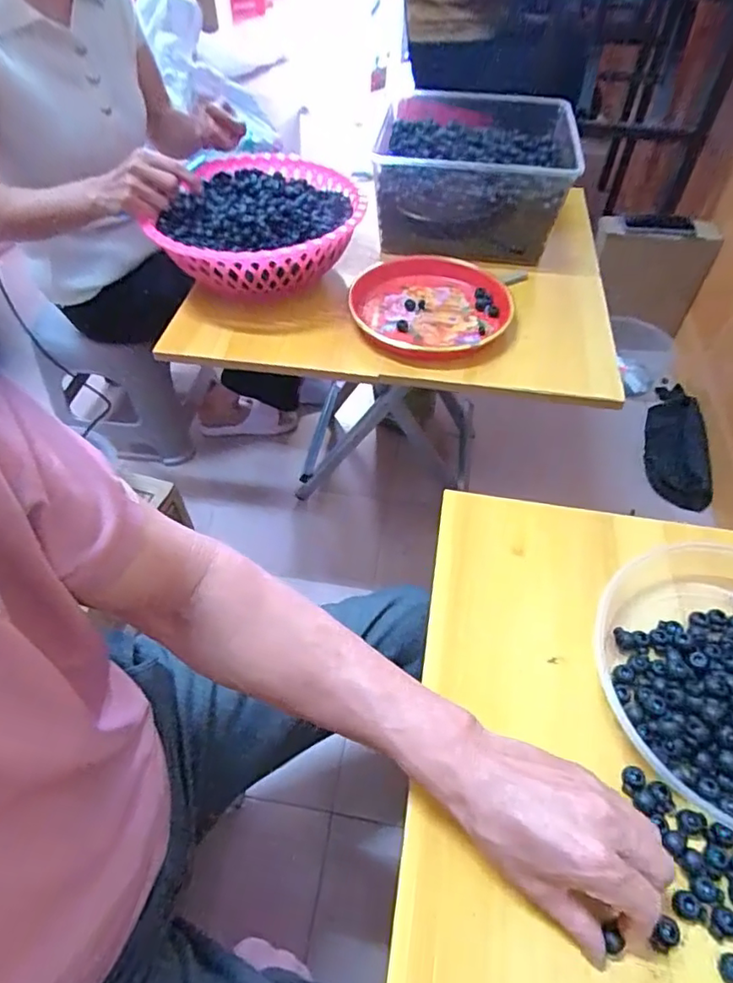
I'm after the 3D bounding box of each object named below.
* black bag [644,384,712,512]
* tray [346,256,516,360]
[{"bbox_3d":[0.732,-0.119,1.299,0.149,0.076,0.385,12,52,10],"label":"black bag"},{"bbox_3d":[0.086,-0.249,0.753,0.213,0.033,0.208,-1,51,1],"label":"tray"}]

